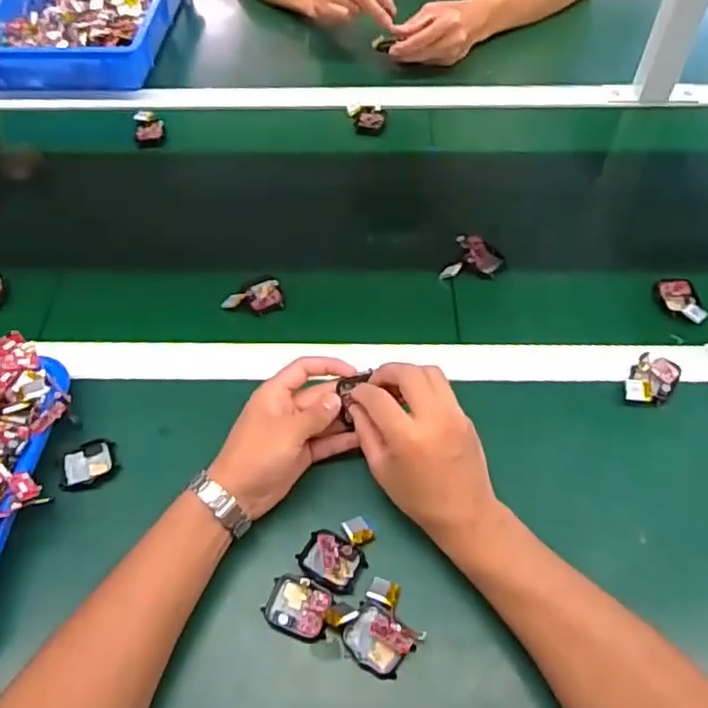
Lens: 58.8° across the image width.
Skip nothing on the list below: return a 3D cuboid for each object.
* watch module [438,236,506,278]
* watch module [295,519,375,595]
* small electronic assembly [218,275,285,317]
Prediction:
[{"bbox_3d":[0.125,-0.101,0.655,0.065,0.030,0.033,1,54,2],"label":"watch module"},{"bbox_3d":[-0.012,0.150,0.482,0.046,0.018,0.057,25,58,18],"label":"watch module"},{"bbox_3d":[-0.103,-0.061,0.639,0.060,0.009,0.044,-9,55,-5],"label":"small electronic assembly"}]

